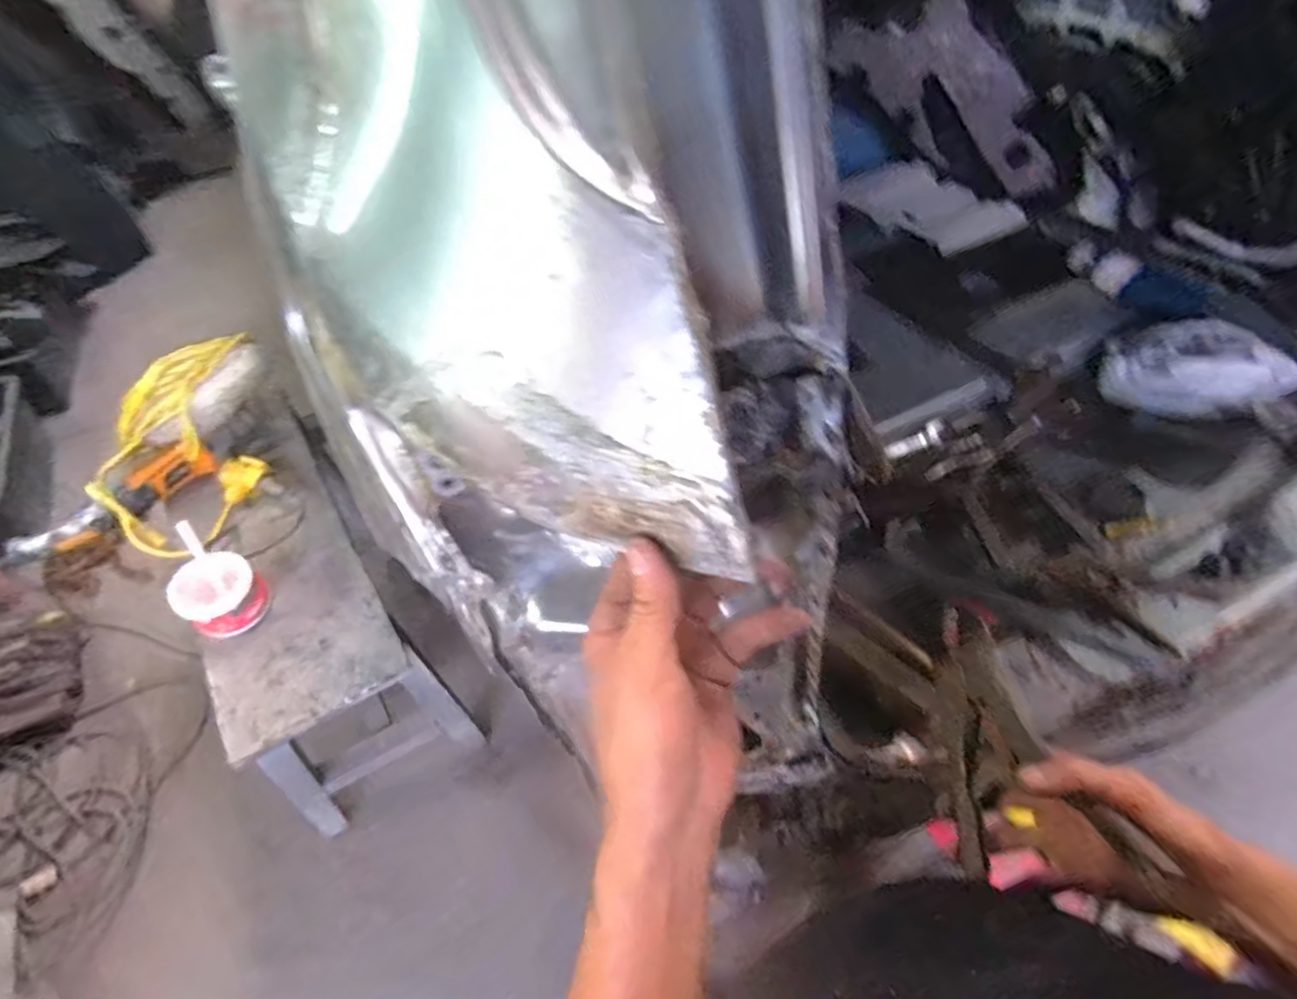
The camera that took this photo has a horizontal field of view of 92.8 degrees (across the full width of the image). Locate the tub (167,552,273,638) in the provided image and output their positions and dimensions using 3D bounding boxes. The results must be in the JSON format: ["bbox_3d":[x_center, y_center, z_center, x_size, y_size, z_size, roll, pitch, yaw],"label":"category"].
[{"bbox_3d":[-0.637,0.141,0.918,0.116,0.065,0.110,-2,53,3],"label":"tub"}]

